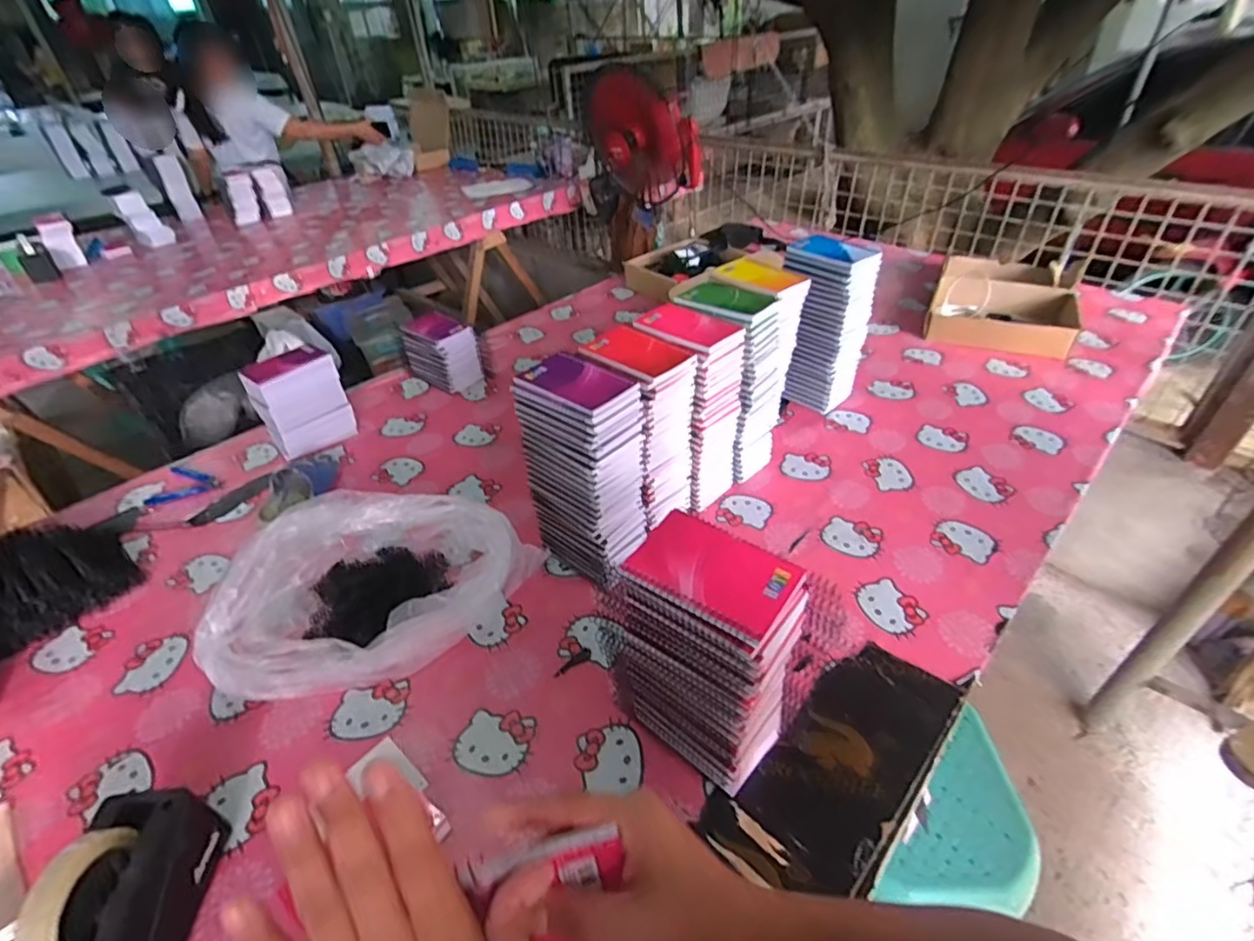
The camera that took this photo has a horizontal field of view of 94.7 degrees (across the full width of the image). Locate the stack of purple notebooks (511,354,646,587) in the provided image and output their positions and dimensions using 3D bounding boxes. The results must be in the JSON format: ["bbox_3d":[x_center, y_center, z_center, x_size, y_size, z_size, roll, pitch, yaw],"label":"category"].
[{"bbox_3d":[-0.057,-0.003,0.766,0.138,0.260,0.095,23,46,29],"label":"stack of purple notebooks"}]

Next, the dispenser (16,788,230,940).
[{"bbox_3d":[-0.420,0.381,0.473,0.080,0.121,0.203,-7,38,-3],"label":"dispenser"}]

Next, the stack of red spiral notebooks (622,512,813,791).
[{"bbox_3d":[0.074,0.184,0.567,0.152,0.276,0.089,24,46,32],"label":"stack of red spiral notebooks"}]

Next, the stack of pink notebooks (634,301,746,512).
[{"bbox_3d":[0.095,-0.087,0.865,0.108,0.291,0.130,-31,45,-30],"label":"stack of pink notebooks"}]

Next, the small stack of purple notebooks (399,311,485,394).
[{"bbox_3d":[-0.388,-0.251,1.230,0.158,0.140,0.092,20,44,29],"label":"small stack of purple notebooks"}]

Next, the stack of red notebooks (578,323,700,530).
[{"bbox_3d":[0.018,-0.056,0.803,0.126,0.252,0.105,29,49,34],"label":"stack of red notebooks"}]

